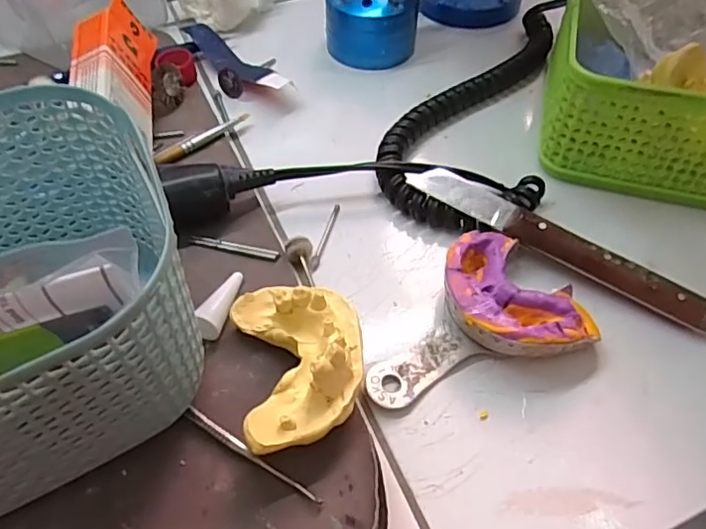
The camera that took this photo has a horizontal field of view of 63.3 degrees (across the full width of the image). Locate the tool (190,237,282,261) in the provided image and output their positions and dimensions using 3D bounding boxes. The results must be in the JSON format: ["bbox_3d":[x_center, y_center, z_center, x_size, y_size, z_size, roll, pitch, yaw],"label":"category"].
[{"bbox_3d":[-0.056,-0.009,0.272,0.043,0.004,0.005,12,54,8],"label":"tool"}]

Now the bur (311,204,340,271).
[{"bbox_3d":[-0.013,-0.015,0.282,0.004,0.004,0.044,12,54,8],"label":"bur"}]

